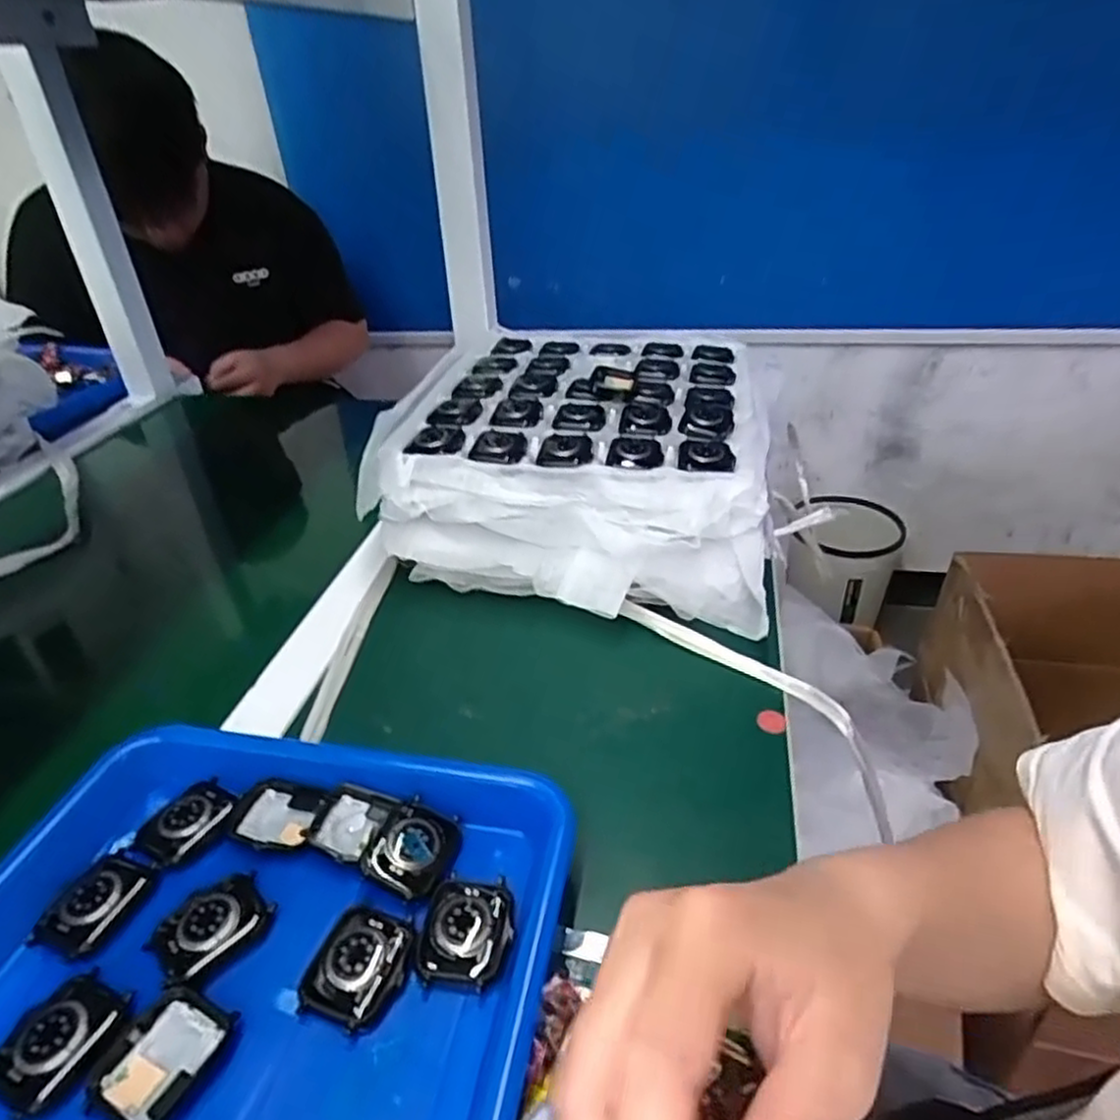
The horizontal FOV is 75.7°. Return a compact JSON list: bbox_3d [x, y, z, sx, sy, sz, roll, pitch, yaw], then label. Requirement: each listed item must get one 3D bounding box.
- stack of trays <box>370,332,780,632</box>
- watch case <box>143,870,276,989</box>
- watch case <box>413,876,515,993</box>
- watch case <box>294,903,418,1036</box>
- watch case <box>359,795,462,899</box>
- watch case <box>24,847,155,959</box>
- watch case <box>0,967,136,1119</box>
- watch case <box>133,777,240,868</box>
[{"bbox_3d":[0.021,-0.087,0.584,0.293,0.096,0.291,6,35,15],"label":"stack of trays"},{"bbox_3d":[-0.149,0.155,0.308,0.033,0.007,0.045,24,42,35],"label":"watch case"},{"bbox_3d":[-0.039,0.155,0.305,0.037,0.008,0.043,-1,34,5],"label":"watch case"},{"bbox_3d":[-0.081,0.163,0.293,0.036,0.008,0.044,11,36,21],"label":"watch case"},{"bbox_3d":[-0.068,0.132,0.333,0.036,0.011,0.042,23,41,9],"label":"watch case"},{"bbox_3d":[-0.204,0.149,0.316,0.030,0.005,0.044,11,36,21],"label":"watch case"},{"bbox_3d":[-0.189,0.180,0.272,0.034,0.006,0.045,9,36,19],"label":"watch case"},{"bbox_3d":[-0.179,0.126,0.350,0.036,0.007,0.046,10,36,20],"label":"watch case"}]

